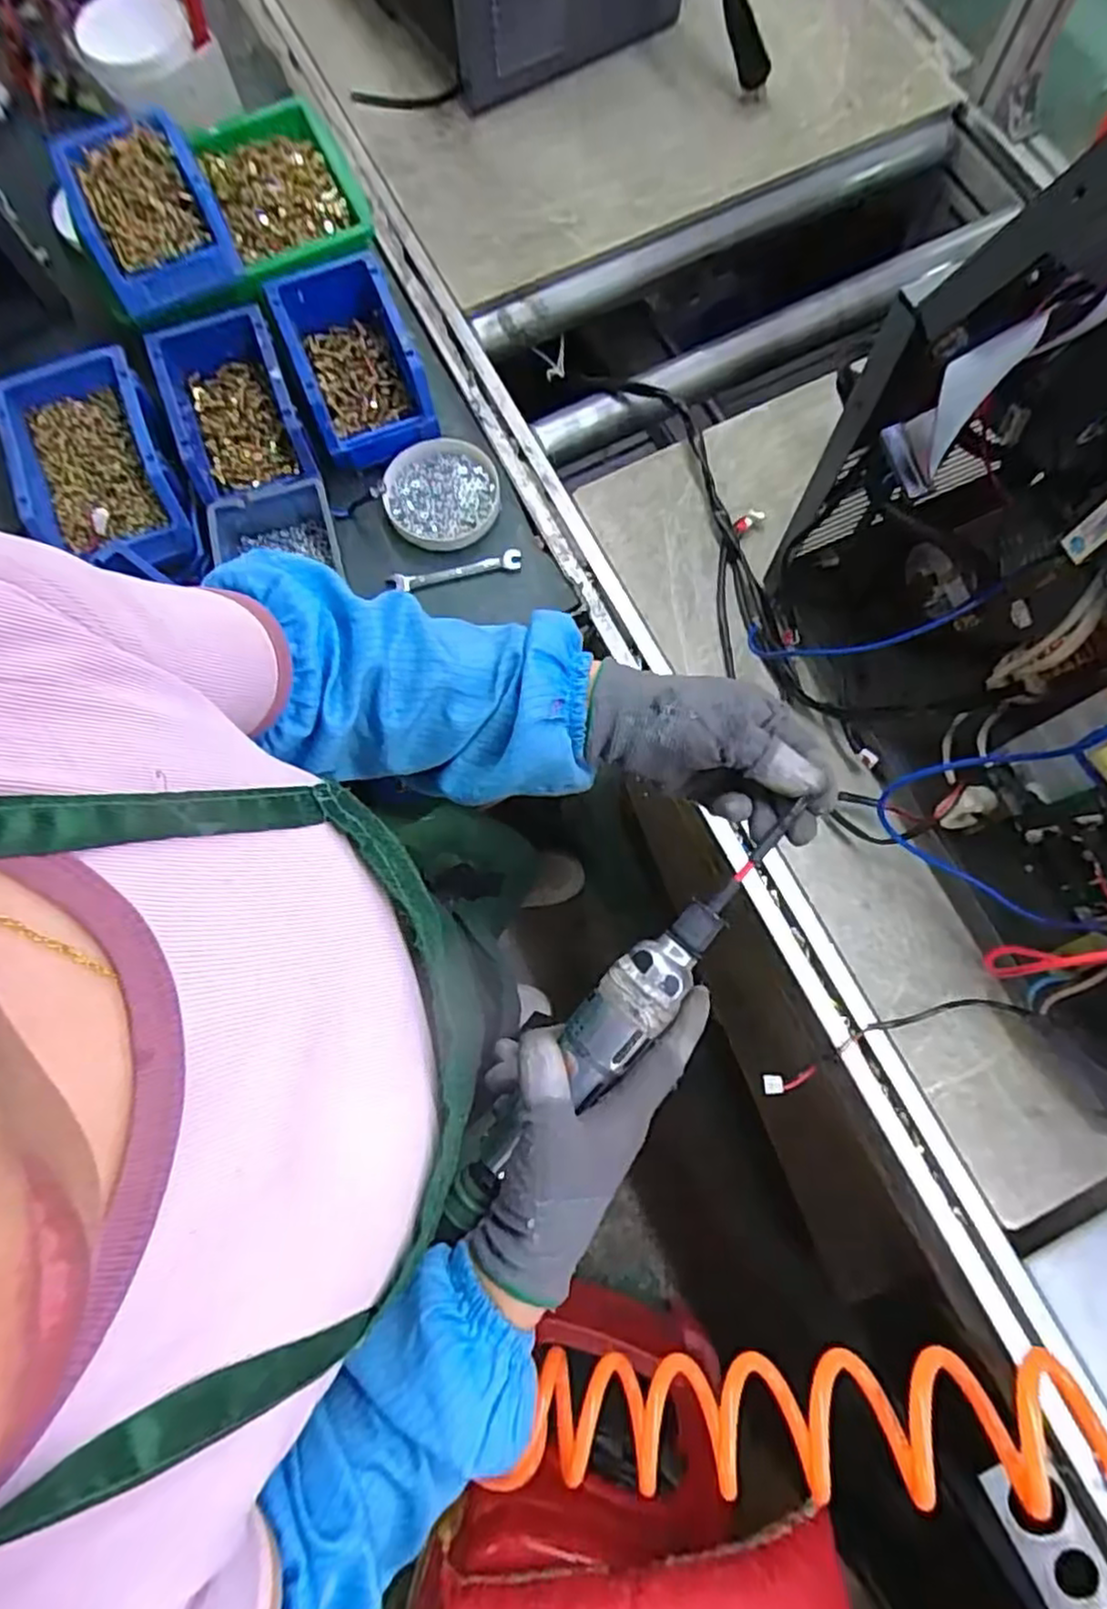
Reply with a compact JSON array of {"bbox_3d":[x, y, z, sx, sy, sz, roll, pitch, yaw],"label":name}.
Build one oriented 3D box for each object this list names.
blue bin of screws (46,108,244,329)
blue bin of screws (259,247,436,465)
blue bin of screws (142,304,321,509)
[{"bbox_3d":[-0.339,-0.498,0.598,0.110,0.044,0.161,-26,77,-5],"label":"blue bin of screws"},{"bbox_3d":[-0.179,-0.401,0.646,0.106,0.065,0.161,-22,77,-4],"label":"blue bin of screws"},{"bbox_3d":[-0.279,-0.345,0.623,0.111,0.057,0.168,-20,77,-3],"label":"blue bin of screws"}]

